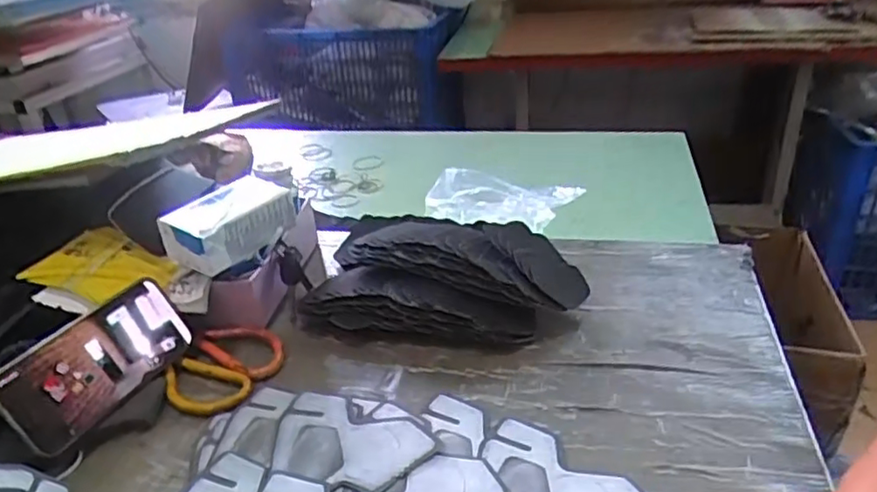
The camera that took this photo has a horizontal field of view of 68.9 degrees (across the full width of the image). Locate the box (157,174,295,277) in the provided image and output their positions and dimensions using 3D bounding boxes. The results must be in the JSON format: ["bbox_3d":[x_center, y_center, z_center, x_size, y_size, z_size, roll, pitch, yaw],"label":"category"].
[{"bbox_3d":[-0.190,-0.022,0.592,0.065,0.050,0.111,16,35,32],"label":"box"}]

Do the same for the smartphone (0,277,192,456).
[{"bbox_3d":[-0.275,0.094,0.520,0.005,0.076,0.150,-15,21,39],"label":"smartphone"}]

